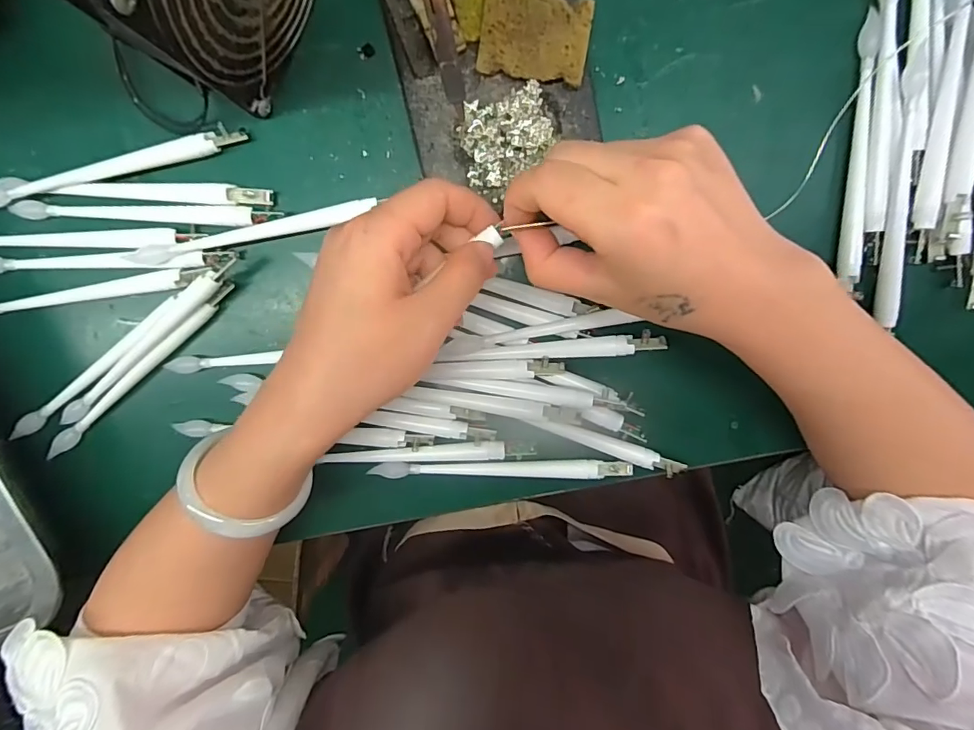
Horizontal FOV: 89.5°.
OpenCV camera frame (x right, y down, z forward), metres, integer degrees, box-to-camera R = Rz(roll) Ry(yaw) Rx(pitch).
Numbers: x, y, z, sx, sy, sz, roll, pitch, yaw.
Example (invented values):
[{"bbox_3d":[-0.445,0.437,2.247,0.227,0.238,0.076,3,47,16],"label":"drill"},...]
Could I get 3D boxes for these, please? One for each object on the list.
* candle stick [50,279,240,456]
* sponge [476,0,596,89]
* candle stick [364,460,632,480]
[{"bbox_3d":[-0.210,0.005,0.295,0.150,0.008,0.010,-41,97,7],"label":"candle stick"},{"bbox_3d":[0.025,-0.170,0.255,0.055,0.013,0.039,9,100,-1],"label":"sponge"},{"bbox_3d":[0.009,0.065,0.303,0.157,0.008,0.011,-1,100,1],"label":"candle stick"}]

